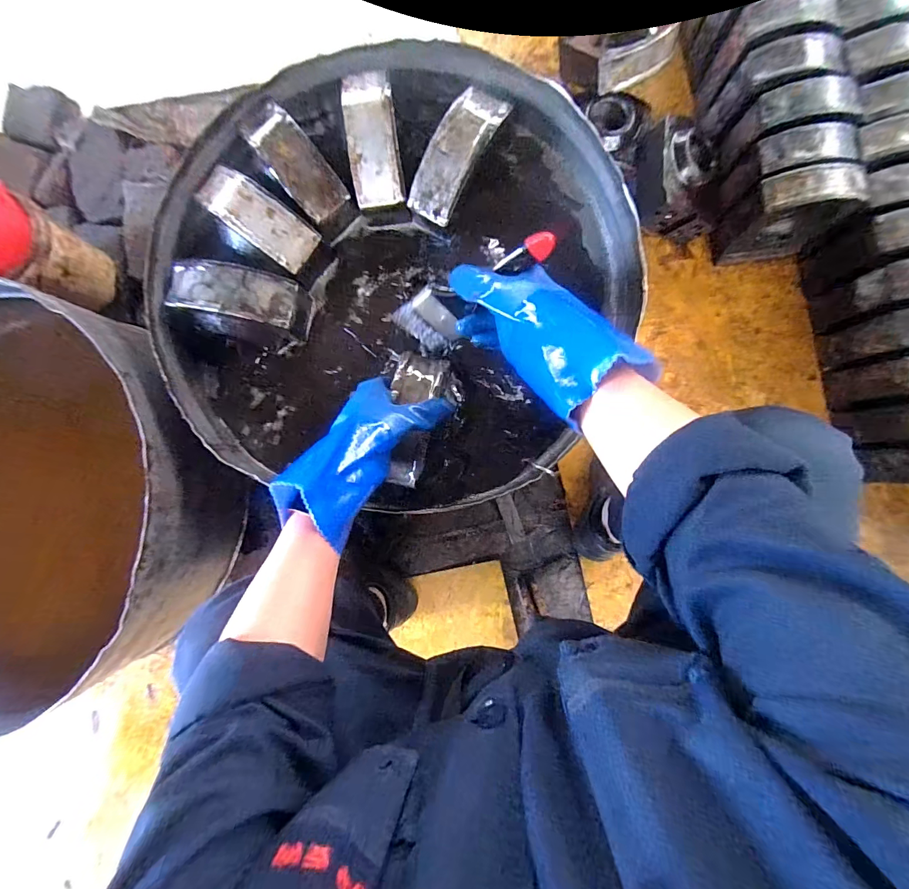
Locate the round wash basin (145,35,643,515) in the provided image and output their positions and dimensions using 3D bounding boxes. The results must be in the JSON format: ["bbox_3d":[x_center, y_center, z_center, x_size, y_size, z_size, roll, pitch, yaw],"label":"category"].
[{"bbox_3d":[-0.073,-0.198,0.504,0.556,0.096,0.526,0,86,3],"label":"round wash basin"}]

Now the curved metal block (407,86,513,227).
[{"bbox_3d":[0.003,-0.347,0.485,0.061,0.035,0.153,30,88,4],"label":"curved metal block"}]

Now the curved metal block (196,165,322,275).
[{"bbox_3d":[-0.240,-0.277,0.487,0.149,0.030,0.058,37,89,4],"label":"curved metal block"}]

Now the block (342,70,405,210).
[{"bbox_3d":[-0.098,-0.371,0.488,0.058,0.038,0.149,-8,86,2],"label":"block"}]

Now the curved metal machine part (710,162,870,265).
[{"bbox_3d":[0.596,-0.410,0.736,0.167,0.169,0.079,-5,86,2],"label":"curved metal machine part"}]

